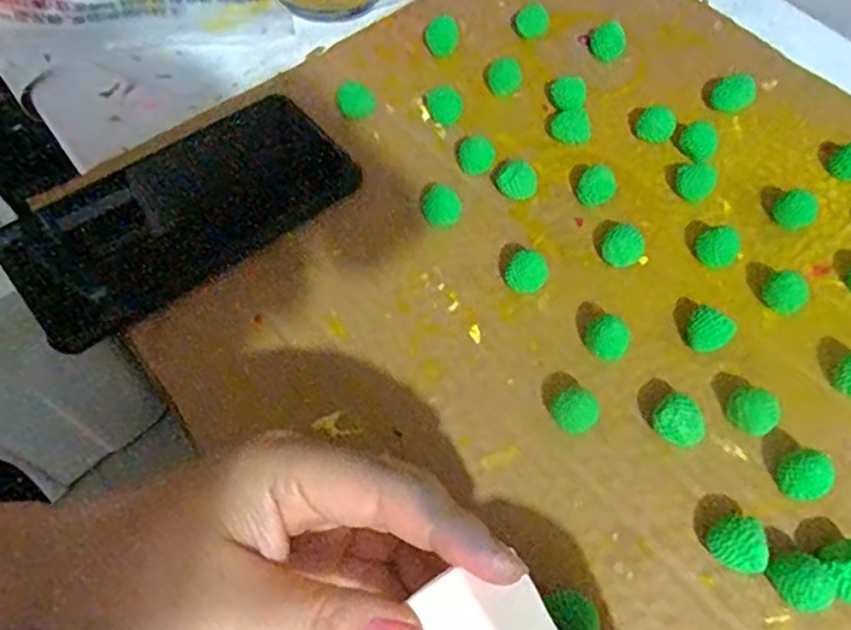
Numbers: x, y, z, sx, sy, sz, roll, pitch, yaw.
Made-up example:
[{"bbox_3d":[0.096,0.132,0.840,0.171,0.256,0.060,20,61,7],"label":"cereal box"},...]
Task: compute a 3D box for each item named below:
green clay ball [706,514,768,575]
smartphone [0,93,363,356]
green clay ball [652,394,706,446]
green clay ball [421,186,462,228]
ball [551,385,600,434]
[{"bbox_3d":[0.116,0.087,0.241,0.017,0.020,0.020,-10,61,-8],"label":"green clay ball"},{"bbox_3d":[-0.114,-0.051,0.312,0.162,0.007,0.072,-36,84,-23],"label":"smartphone"},{"bbox_3d":[0.104,0.045,0.264,0.018,0.020,0.019,1,60,-2],"label":"green clay ball"},{"bbox_3d":[0.008,-0.055,0.324,0.020,0.014,0.019,1,60,-2],"label":"green clay ball"},{"bbox_3d":[0.061,0.041,0.265,0.017,0.020,0.015,40,66,18],"label":"ball"}]

